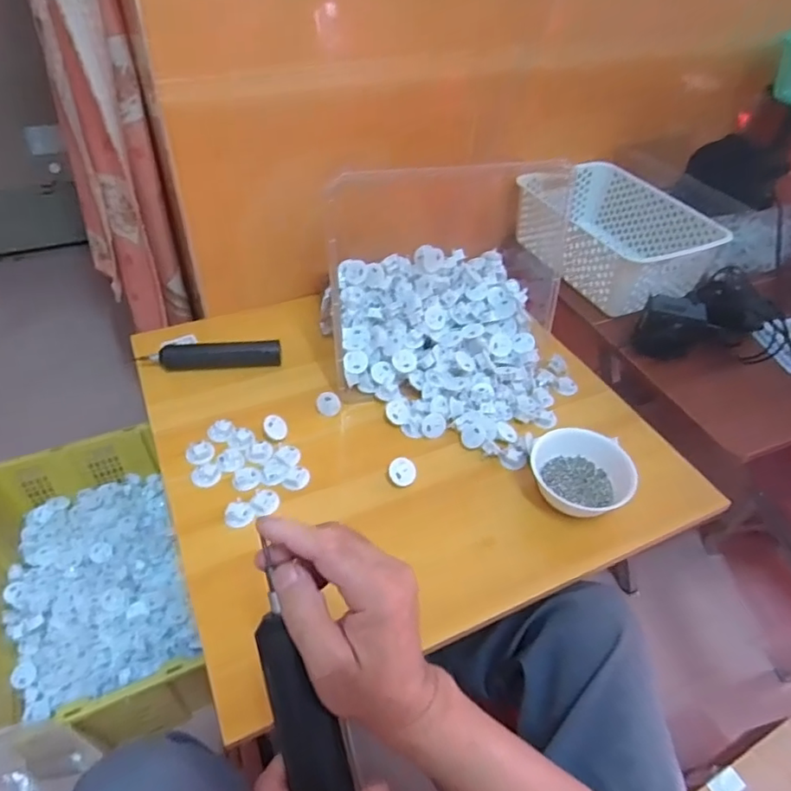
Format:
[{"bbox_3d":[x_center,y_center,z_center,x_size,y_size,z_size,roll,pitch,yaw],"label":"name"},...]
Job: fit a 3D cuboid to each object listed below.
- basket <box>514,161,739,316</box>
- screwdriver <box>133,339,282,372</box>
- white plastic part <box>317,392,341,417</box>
[{"bbox_3d":[0.350,-0.269,0.952,0.209,0.112,0.313,-22,50,-23],"label":"basket"},{"bbox_3d":[-0.257,-0.053,0.792,0.190,0.040,0.029,-4,45,-7],"label":"screwdriver"},{"bbox_3d":[-0.085,0.010,0.738,0.031,0.033,0.013,58,28,-4],"label":"white plastic part"}]

